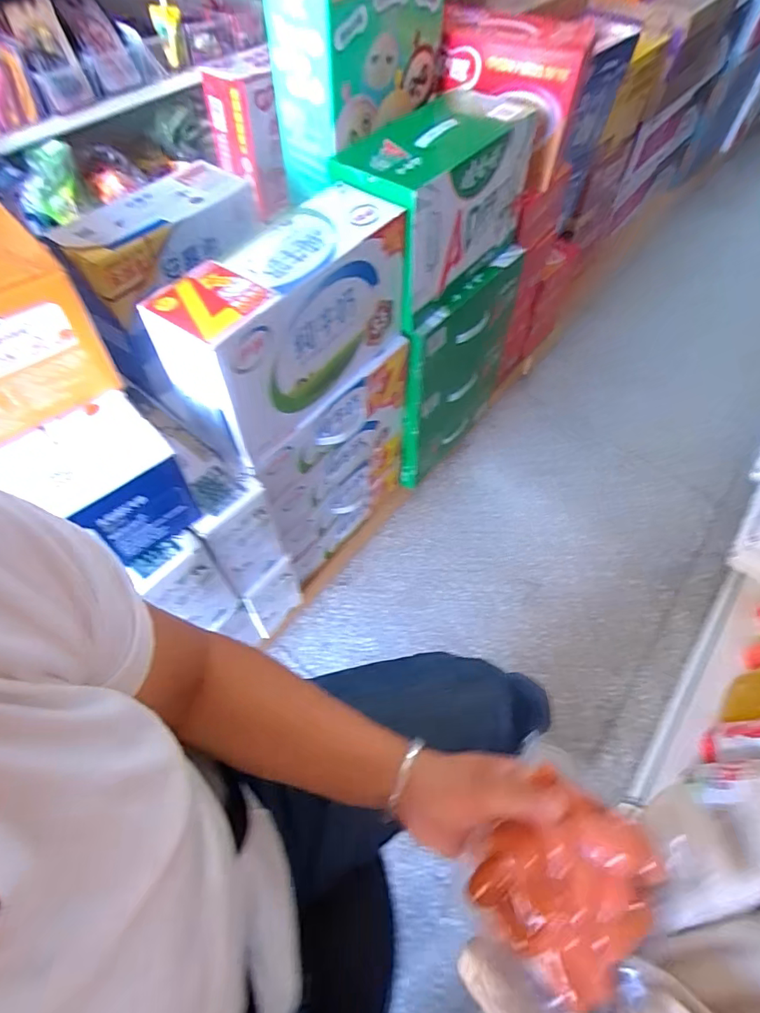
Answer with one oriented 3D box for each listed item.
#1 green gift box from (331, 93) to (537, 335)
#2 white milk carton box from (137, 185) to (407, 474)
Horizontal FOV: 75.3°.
[{"bbox_3d":[0.091,-0.498,0.800,0.183,0.197,0.349,36,64,19],"label":"green gift box"},{"bbox_3d":[-0.111,-0.246,0.659,0.121,0.192,0.345,33,63,17],"label":"white milk carton box"}]

